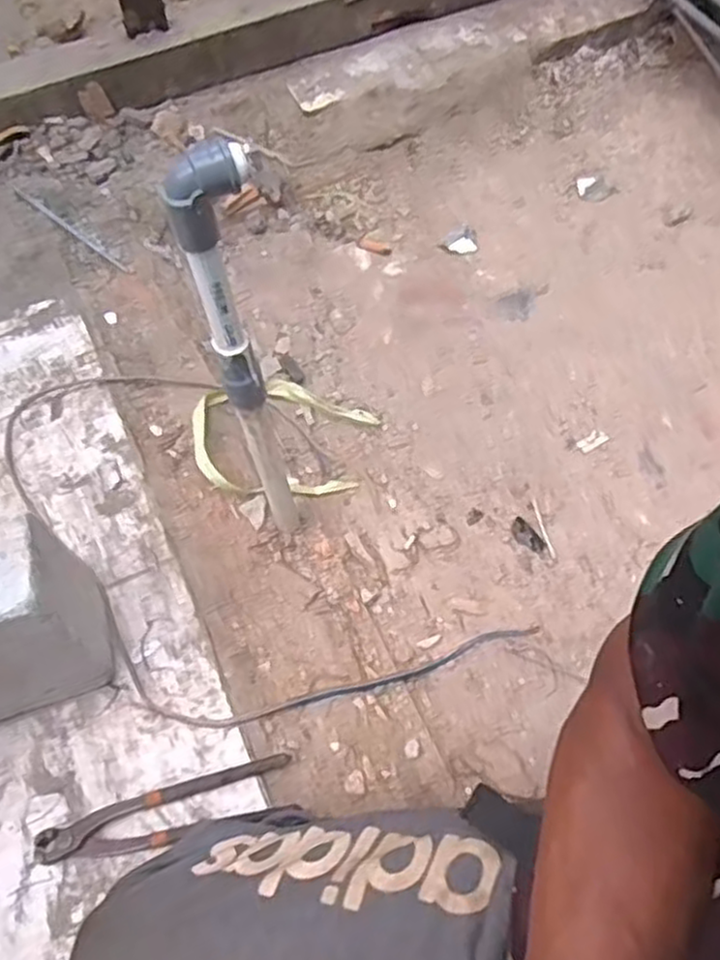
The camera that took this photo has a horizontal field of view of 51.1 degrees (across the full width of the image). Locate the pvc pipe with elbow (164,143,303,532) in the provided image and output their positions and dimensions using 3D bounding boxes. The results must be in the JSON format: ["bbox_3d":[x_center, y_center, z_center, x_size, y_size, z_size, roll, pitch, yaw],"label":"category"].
[{"bbox_3d":[-0.084,-0.071,0.631,0.058,0.453,0.035,-12,60,-5],"label":"pvc pipe with elbow"}]

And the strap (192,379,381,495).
[{"bbox_3d":[-0.090,-0.060,0.910,0.230,0.048,0.176,-1,56,-26],"label":"strap"}]

